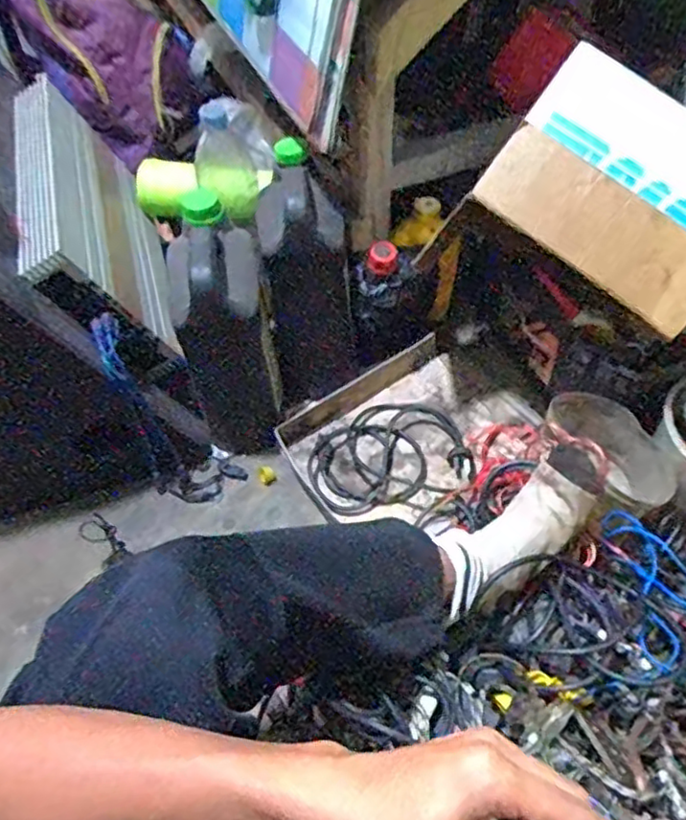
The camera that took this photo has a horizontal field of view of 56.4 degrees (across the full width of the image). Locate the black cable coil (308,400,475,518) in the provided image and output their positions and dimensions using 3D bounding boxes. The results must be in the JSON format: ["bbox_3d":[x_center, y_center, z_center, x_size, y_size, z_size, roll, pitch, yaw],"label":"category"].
[{"bbox_3d":[0.065,0.065,0.930,0.225,0.026,0.178,-6,53,-1],"label":"black cable coil"}]

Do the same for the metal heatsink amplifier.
[{"bbox_3d":[-0.341,-0.267,0.870,0.060,0.260,0.408,-29,54,14],"label":"metal heatsink amplifier"}]

